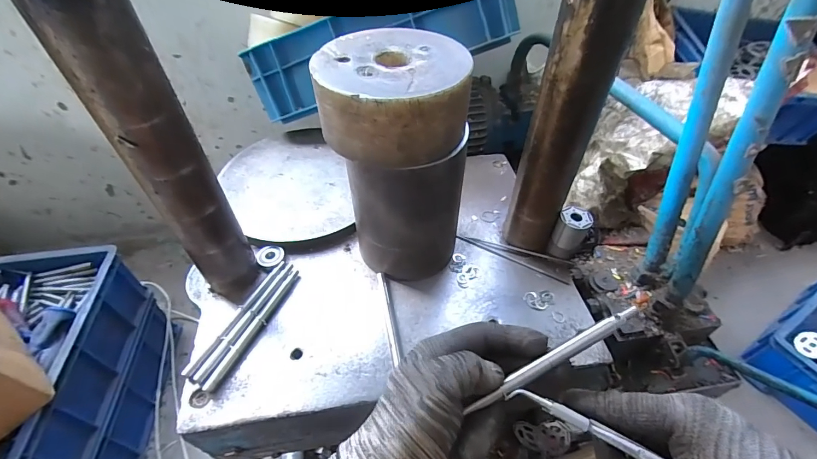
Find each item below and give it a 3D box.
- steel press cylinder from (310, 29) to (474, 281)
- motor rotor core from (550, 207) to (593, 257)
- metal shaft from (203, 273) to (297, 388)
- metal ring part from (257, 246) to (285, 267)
[{"bbox_3d":[-0.010,-0.068,0.441,0.142,0.251,0.138,-3,47,-1],"label":"steel press cylinder"},{"bbox_3d":[0.205,0.005,0.487,0.035,0.062,0.032,25,53,22],"label":"motor rotor core"},{"bbox_3d":[-0.177,0.112,0.448,0.013,0.011,0.161,16,50,15],"label":"metal shaft"},{"bbox_3d":[-0.183,0.035,0.510,0.031,0.004,0.033,18,52,-9],"label":"metal ring part"}]

